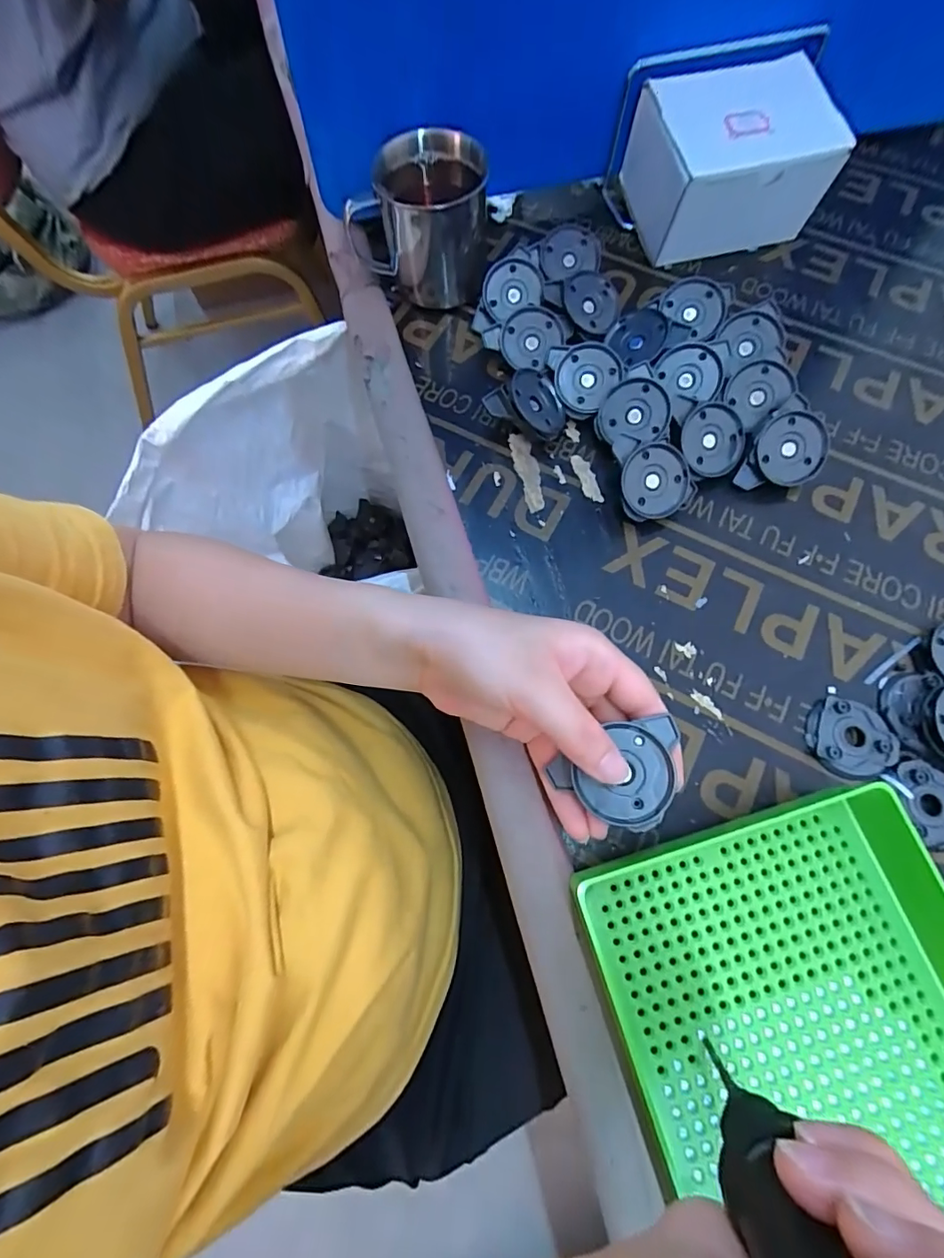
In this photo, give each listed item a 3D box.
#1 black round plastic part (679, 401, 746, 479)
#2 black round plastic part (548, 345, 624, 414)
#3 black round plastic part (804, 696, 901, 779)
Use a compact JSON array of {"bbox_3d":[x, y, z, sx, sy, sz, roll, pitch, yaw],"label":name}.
[{"bbox_3d":[0.147,-0.115,0.308,0.040,0.011,0.042,10,99,-10],"label":"black round plastic part"},{"bbox_3d":[0.073,-0.162,0.322,0.046,0.008,0.042,1,96,10],"label":"black round plastic part"},{"bbox_3d":[0.199,0.059,0.261,0.042,0.005,0.041,0,70,1],"label":"black round plastic part"}]

